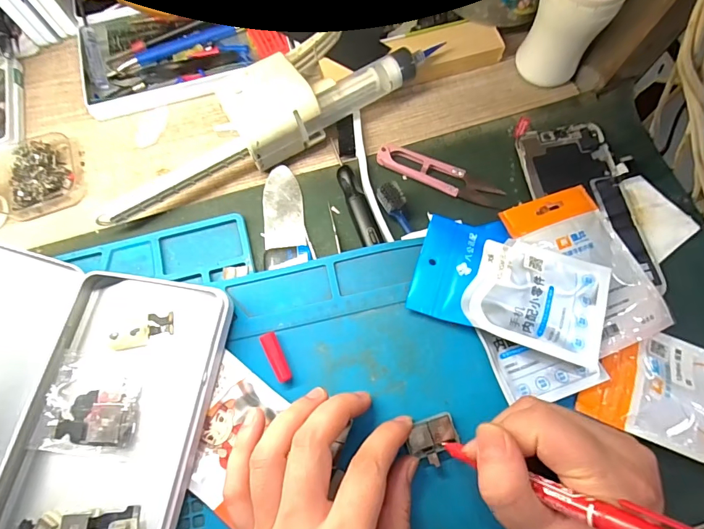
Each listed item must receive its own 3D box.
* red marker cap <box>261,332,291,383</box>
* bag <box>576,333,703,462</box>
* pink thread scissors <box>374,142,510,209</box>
[{"bbox_3d":[-0.049,0.061,0.264,0.010,0.007,0.033,-24,74,-6],"label":"red marker cap"},{"bbox_3d":[0.213,0.084,0.261,0.117,0.012,0.073,23,74,8],"label":"bag"},{"bbox_3d":[0.068,-0.069,0.310,0.099,0.011,0.021,21,74,7],"label":"pink thread scissors"}]

